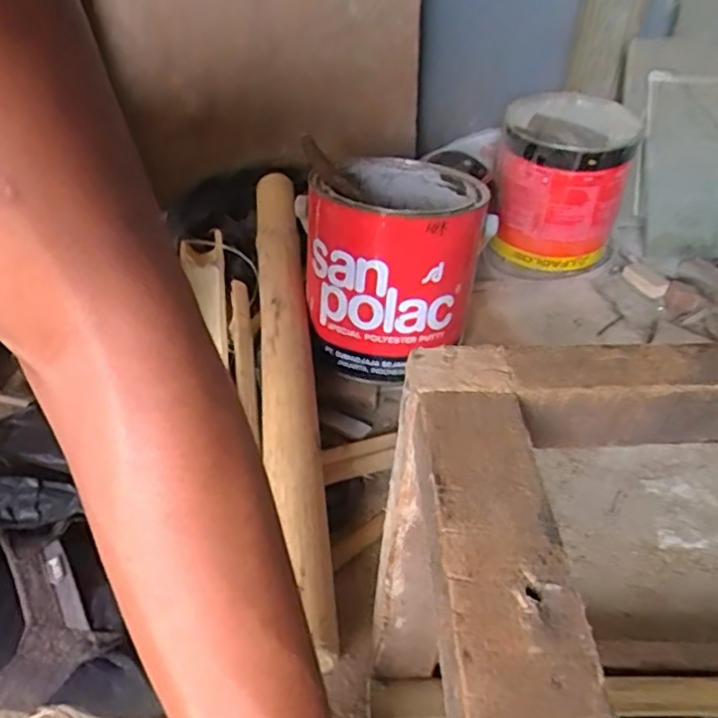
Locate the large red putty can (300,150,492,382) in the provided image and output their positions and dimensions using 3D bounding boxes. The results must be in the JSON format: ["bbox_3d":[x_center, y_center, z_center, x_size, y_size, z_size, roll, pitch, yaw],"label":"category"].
[{"bbox_3d":[0.028,-0.092,0.571,0.147,0.144,0.170,8,41,7],"label":"large red putty can"}]

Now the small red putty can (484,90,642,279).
[{"bbox_3d":[0.240,-0.208,0.763,0.156,0.160,0.169,17,42,17],"label":"small red putty can"}]

